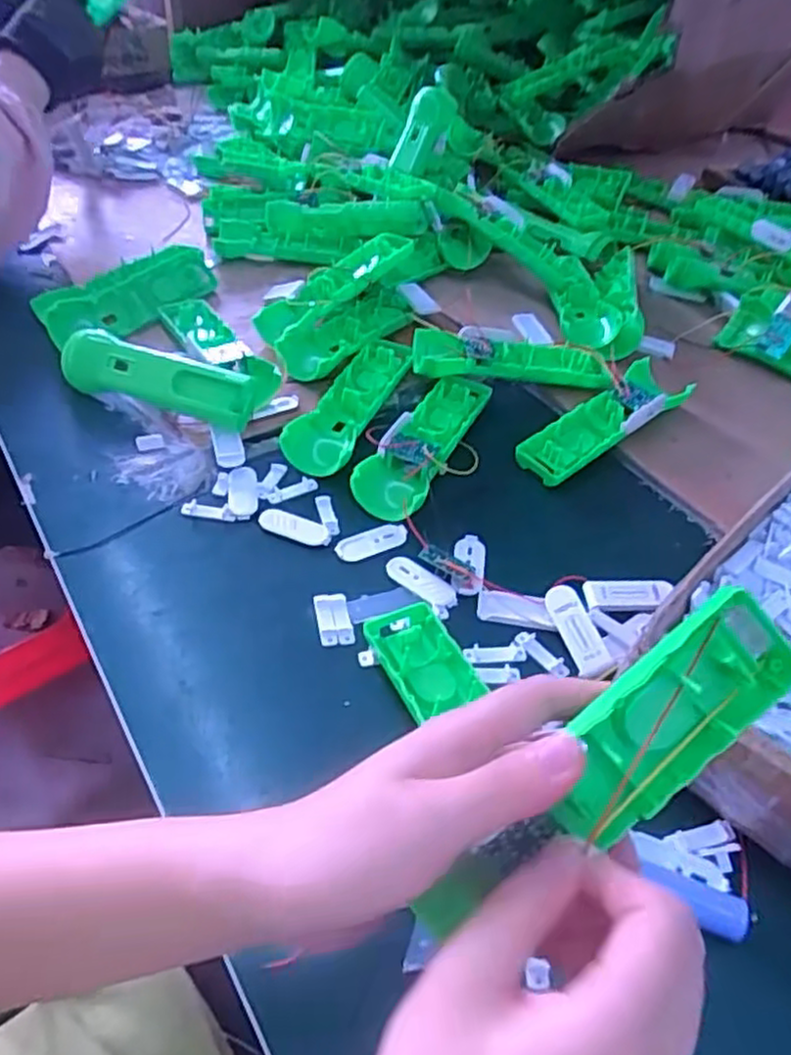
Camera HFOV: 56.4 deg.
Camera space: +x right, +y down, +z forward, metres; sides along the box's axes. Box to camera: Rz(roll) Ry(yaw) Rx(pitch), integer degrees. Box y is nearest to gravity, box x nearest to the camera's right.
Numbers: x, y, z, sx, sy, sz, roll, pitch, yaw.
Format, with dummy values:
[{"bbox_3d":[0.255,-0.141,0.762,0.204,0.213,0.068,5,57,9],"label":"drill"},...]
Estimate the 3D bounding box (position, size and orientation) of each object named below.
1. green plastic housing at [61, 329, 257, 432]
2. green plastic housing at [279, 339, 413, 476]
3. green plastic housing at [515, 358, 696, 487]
[{"bbox_3d":[-0.184,-0.114,0.566,0.174,0.043,0.039,19,46,13],"label":"green plastic housing"},{"bbox_3d":[-0.033,-0.102,0.577,0.047,0.017,0.154,18,46,12],"label":"green plastic housing"},{"bbox_3d":[0.163,-0.081,0.582,0.158,0.038,0.050,-28,54,-29],"label":"green plastic housing"}]

